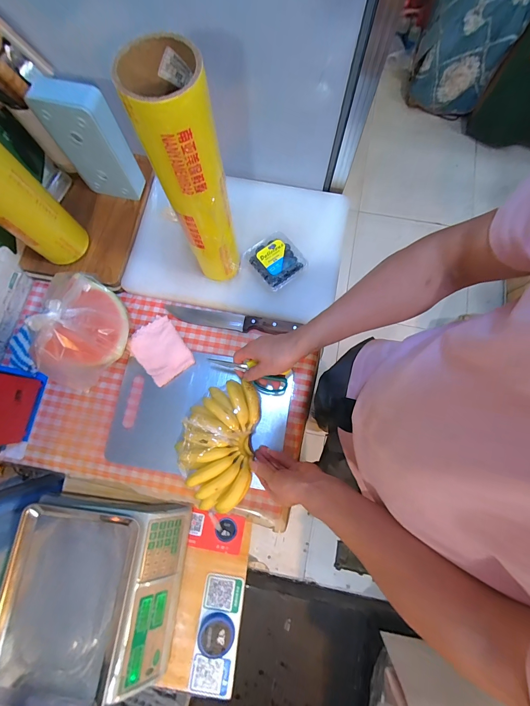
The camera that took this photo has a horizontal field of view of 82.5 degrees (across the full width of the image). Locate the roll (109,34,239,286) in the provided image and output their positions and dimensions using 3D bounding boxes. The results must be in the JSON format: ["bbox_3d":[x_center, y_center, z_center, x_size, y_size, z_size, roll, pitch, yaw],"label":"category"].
[{"bbox_3d":[-0.099,-0.233,0.455,0.080,0.343,0.091,-16,79,-3],"label":"roll"}]

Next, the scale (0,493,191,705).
[{"bbox_3d":[-0.348,0.478,0.613,0.321,0.120,0.336,7,78,2],"label":"scale"}]

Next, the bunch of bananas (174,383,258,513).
[{"bbox_3d":[-0.085,0.162,0.543,0.128,0.053,0.220,7,78,2],"label":"bunch of bananas"}]

